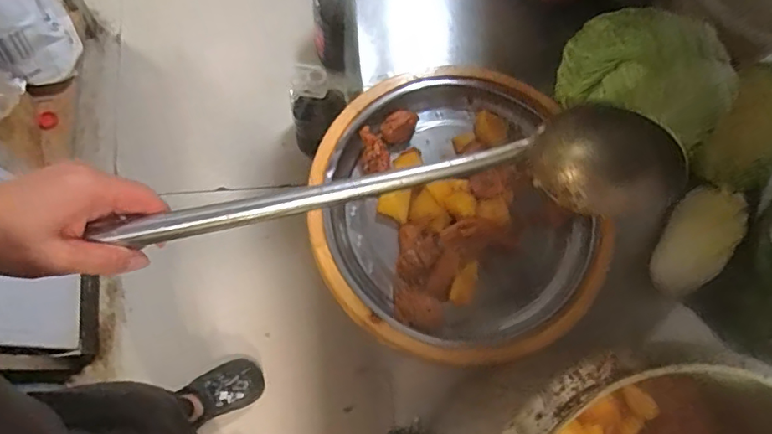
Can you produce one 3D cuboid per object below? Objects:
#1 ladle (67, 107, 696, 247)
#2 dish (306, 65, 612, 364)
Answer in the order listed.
[{"bbox_3d":[0.021,-0.009,0.403,0.406,0.109,0.088,-12,75,-13],"label":"ladle"},{"bbox_3d":[0.078,-0.008,0.630,0.322,0.052,0.349,2,74,-6],"label":"dish"}]

